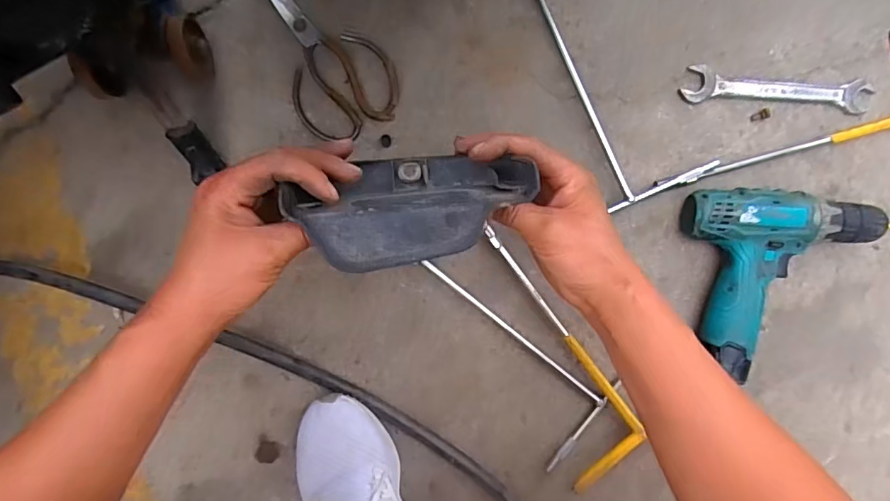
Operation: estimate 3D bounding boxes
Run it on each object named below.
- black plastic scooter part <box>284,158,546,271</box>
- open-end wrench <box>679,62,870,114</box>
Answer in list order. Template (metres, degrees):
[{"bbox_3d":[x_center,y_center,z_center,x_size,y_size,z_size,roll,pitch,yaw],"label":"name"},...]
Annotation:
[{"bbox_3d":[-0.018,-0.031,0.343,0.149,0.084,0.073,-9,92,3],"label":"black plastic scooter part"},{"bbox_3d":[0.343,-0.167,0.523,0.184,0.011,0.036,5,92,3],"label":"open-end wrench"}]

